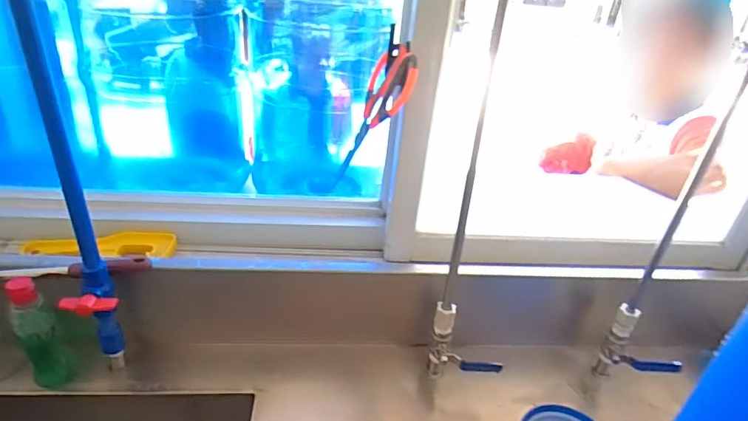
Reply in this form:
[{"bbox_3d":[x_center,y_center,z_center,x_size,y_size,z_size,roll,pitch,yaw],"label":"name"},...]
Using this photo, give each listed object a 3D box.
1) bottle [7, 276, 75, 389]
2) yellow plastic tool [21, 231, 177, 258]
[{"bbox_3d":[-0.442,0.164,0.633,0.051,0.162,0.044,-22,41,-38],"label":"bottle"},{"bbox_3d":[-0.399,0.049,0.694,0.207,0.034,0.057,2,31,-6],"label":"yellow plastic tool"}]

